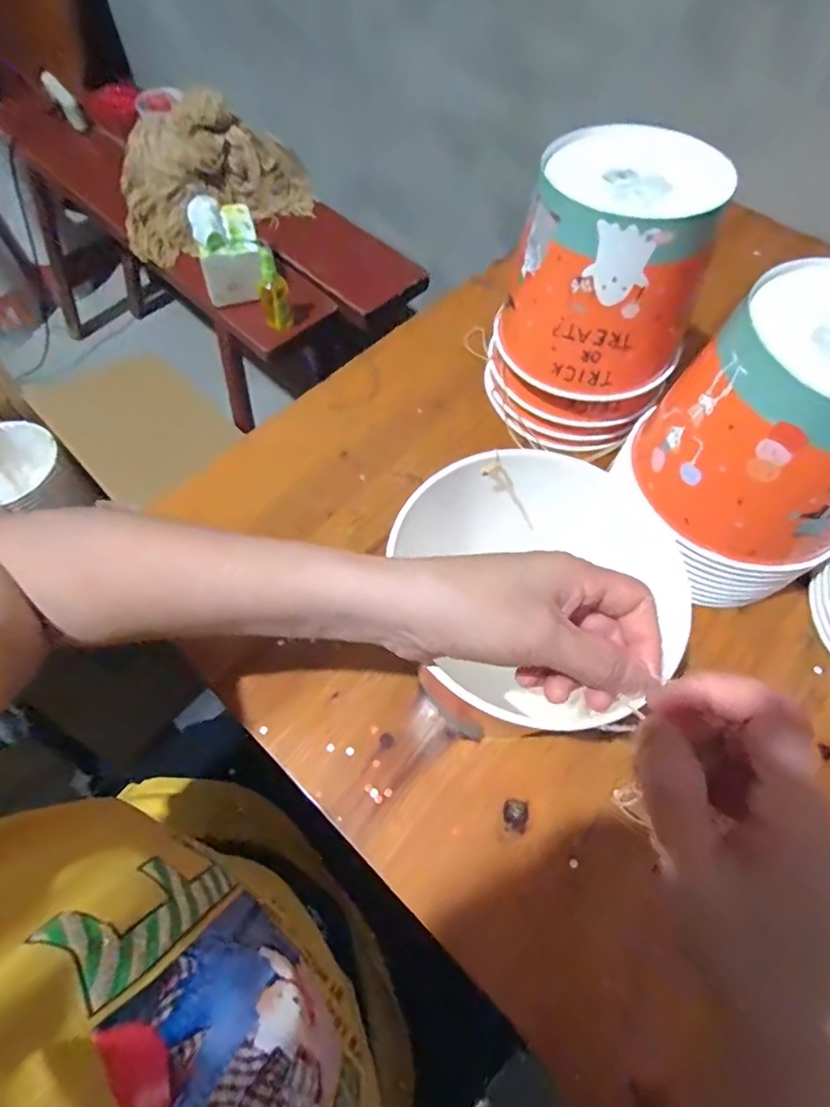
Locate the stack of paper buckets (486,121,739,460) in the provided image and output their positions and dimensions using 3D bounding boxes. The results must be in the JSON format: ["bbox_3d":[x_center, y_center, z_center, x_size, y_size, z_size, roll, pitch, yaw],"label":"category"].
[{"bbox_3d":[0.146,-0.211,0.449,0.145,0.187,0.144,18,65,9],"label":"stack of paper buckets"}]

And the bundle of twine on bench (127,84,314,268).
[{"bbox_3d":[-0.350,-0.651,0.947,0.321,0.175,0.190,-9,62,-7],"label":"bundle of twine on bench"}]

